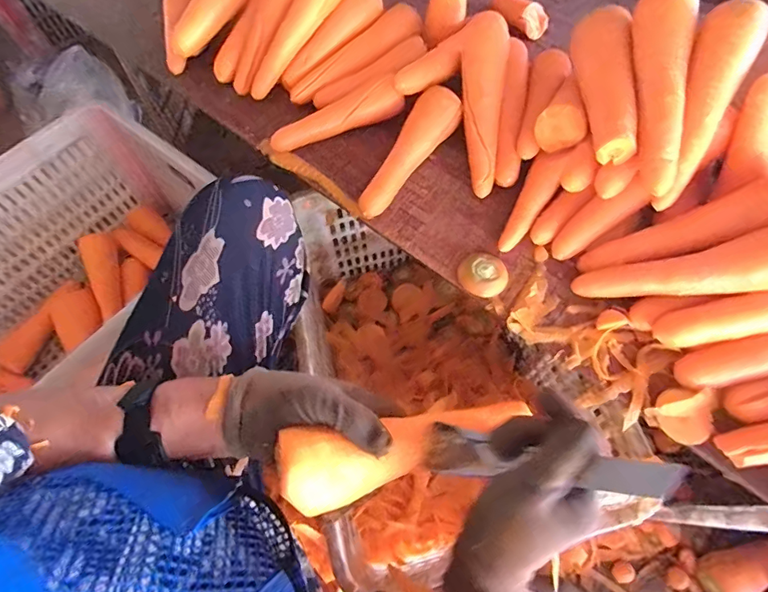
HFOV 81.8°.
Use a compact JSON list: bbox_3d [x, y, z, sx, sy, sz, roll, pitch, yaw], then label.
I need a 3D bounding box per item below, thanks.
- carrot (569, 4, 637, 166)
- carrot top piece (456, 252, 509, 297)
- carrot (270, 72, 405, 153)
[{"bbox_3d":[0.228,-0.214,0.456,0.045,0.042,0.158,1,65,1],"label":"carrot"},{"bbox_3d":[0.113,-0.025,0.504,0.052,0.014,0.053,0,65,0],"label":"carrot top piece"},{"bbox_3d":[-0.062,-0.232,0.575,0.176,0.046,0.044,-23,67,-10],"label":"carrot"}]

